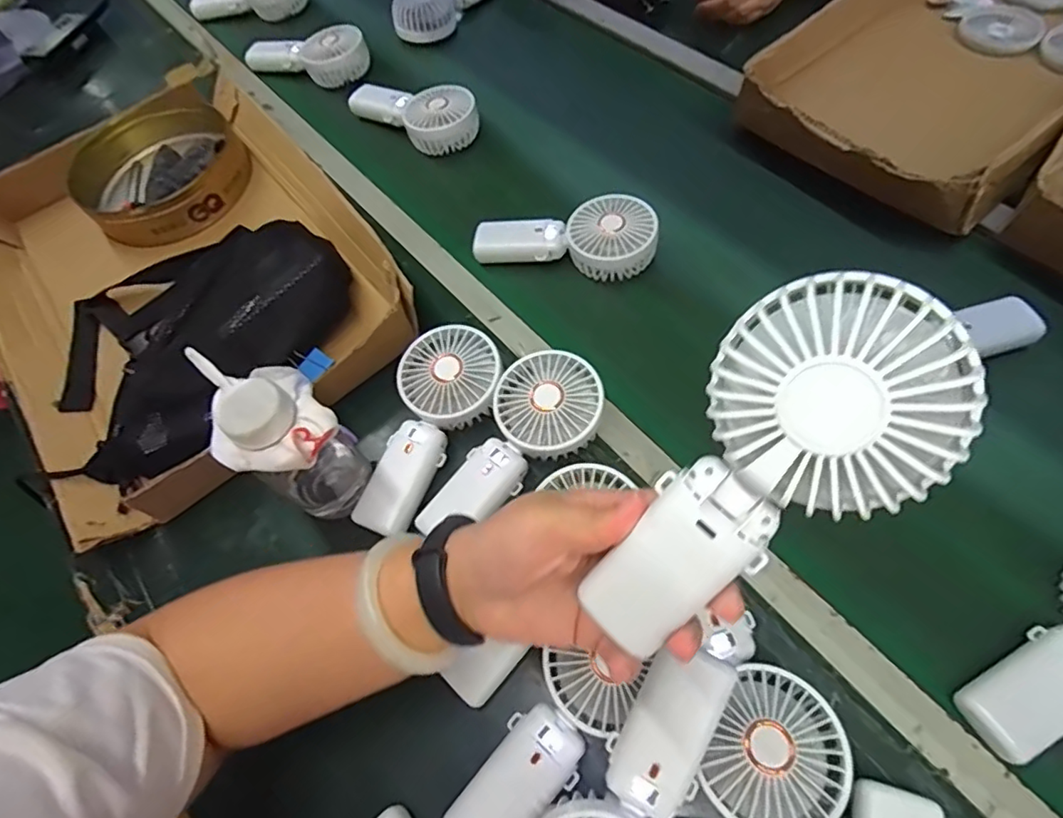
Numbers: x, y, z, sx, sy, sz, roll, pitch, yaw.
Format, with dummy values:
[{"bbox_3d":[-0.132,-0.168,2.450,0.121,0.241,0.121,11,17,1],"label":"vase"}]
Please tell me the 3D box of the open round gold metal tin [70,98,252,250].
[{"bbox_3d":[-0.445,-0.285,0.688,0.188,0.070,0.189,-1,57,2],"label":"open round gold metal tin"}]

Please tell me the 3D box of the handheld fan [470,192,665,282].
[{"bbox_3d":[0.033,-0.179,0.578,0.181,0.050,0.071,7,57,7],"label":"handheld fan"}]

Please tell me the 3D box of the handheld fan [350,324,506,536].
[{"bbox_3d":[-0.087,0.017,0.484,0.083,0.035,0.182,20,75,15],"label":"handheld fan"}]

